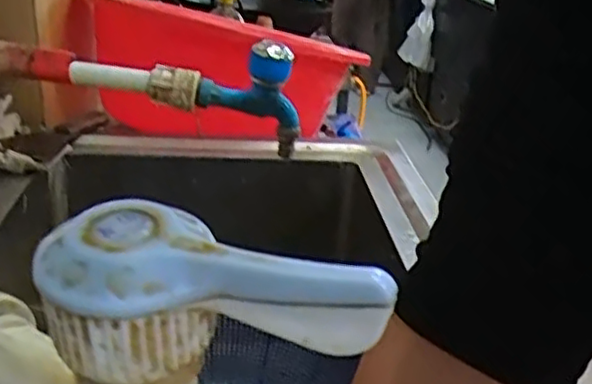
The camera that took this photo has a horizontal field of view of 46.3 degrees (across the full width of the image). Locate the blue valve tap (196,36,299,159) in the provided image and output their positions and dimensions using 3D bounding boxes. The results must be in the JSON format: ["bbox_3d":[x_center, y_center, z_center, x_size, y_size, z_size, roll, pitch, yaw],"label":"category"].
[{"bbox_3d":[-0.040,-0.076,0.600,0.083,0.099,0.030,-10,34,-6],"label":"blue valve tap"}]

